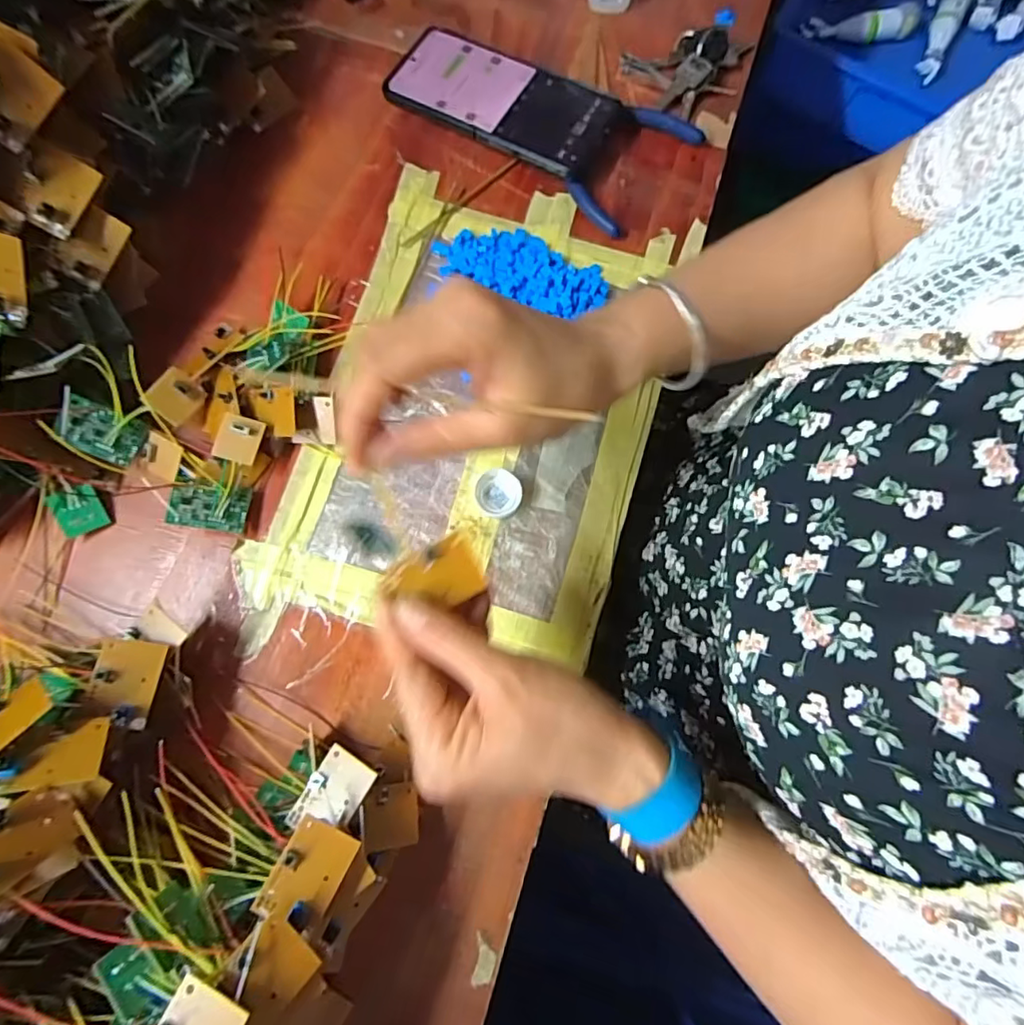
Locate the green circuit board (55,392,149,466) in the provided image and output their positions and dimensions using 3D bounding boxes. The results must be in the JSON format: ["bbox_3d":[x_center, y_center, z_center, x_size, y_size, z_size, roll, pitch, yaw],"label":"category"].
[{"bbox_3d":[-0.256,-0.052,0.348,0.043,0.005,0.034,23,86,-31],"label":"green circuit board"}]

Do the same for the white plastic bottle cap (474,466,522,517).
[{"bbox_3d":[-0.009,-0.012,0.364,0.030,0.009,0.032,0,75,-1],"label":"white plastic bottle cap"}]

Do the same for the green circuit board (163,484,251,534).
[{"bbox_3d":[-0.188,-0.004,0.348,0.043,0.004,0.029,10,78,-20],"label":"green circuit board"}]

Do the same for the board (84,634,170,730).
[{"bbox_3d":[-0.208,0.090,0.300,0.033,0.004,0.043,15,66,-15],"label":"board"}]

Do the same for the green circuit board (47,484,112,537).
[{"bbox_3d":[-0.271,-0.001,0.349,0.027,0.004,0.029,-27,98,-16],"label":"green circuit board"}]

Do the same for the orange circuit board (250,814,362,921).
[{"bbox_3d":[-0.096,0.170,0.264,0.032,0.014,0.041,24,63,5],"label":"orange circuit board"}]

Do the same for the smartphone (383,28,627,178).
[{"bbox_3d":[-0.010,-0.313,0.423,0.175,0.012,0.080,27,78,10],"label":"smartphone"}]

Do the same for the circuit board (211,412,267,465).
[{"bbox_3d":[-0.174,-0.047,0.353,0.026,0.005,0.029,16,91,-5],"label":"circuit board"}]

